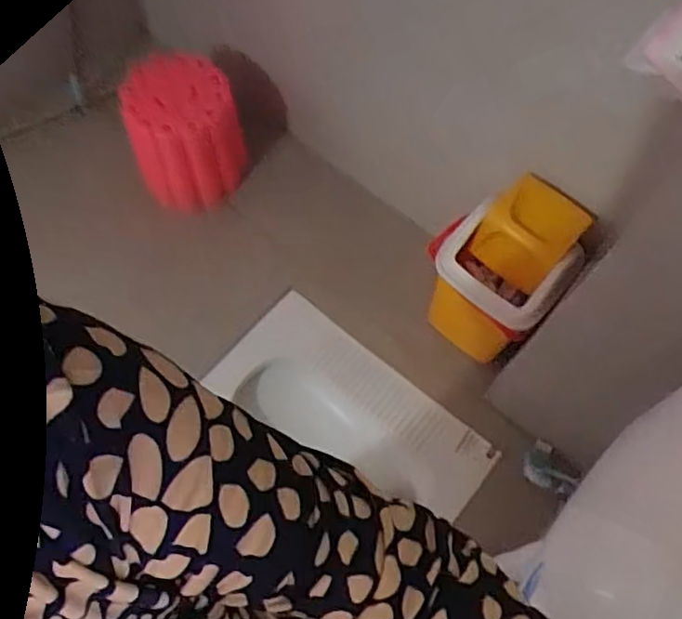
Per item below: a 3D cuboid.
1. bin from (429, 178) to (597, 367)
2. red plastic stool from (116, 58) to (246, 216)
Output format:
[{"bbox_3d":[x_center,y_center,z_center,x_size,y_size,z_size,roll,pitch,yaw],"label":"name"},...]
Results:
[{"bbox_3d":[0.304,-0.069,1.290,0.253,0.369,0.196,39,70,14],"label":"bin"},{"bbox_3d":[-0.361,-0.397,1.503,0.235,0.305,0.245,1,65,-2],"label":"red plastic stool"}]

